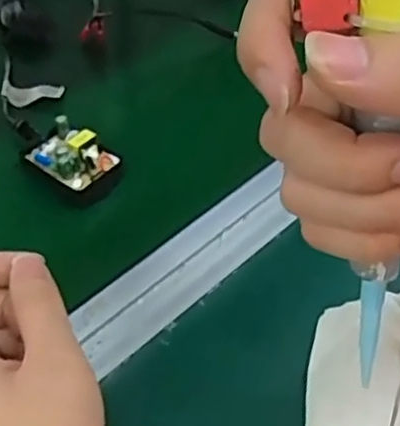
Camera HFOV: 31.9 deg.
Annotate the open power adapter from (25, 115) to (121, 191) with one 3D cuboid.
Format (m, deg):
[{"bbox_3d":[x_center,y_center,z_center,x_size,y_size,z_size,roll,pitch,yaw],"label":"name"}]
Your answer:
[{"bbox_3d":[-0.081,-0.035,0.441,0.053,0.024,0.035,30,53,19],"label":"open power adapter"}]

